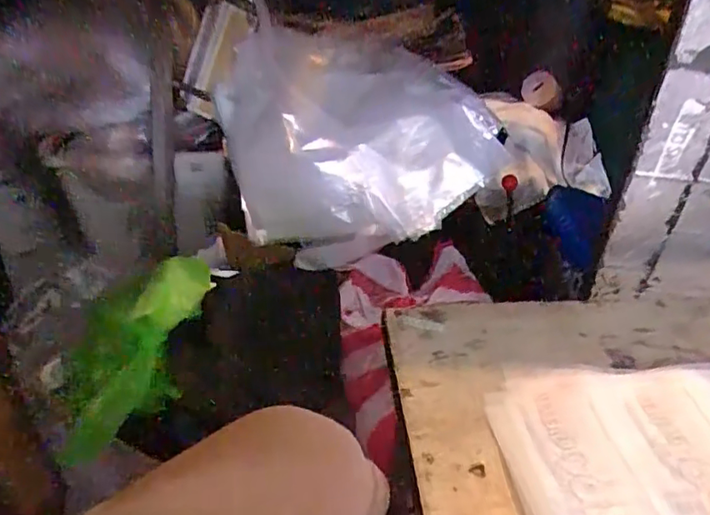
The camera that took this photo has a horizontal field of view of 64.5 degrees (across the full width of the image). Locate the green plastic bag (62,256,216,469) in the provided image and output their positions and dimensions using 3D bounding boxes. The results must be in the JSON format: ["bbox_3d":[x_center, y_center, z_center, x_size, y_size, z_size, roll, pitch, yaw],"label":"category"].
[{"bbox_3d":[-0.281,0.126,0.730,0.132,0.103,0.298,20,75,21],"label":"green plastic bag"}]

